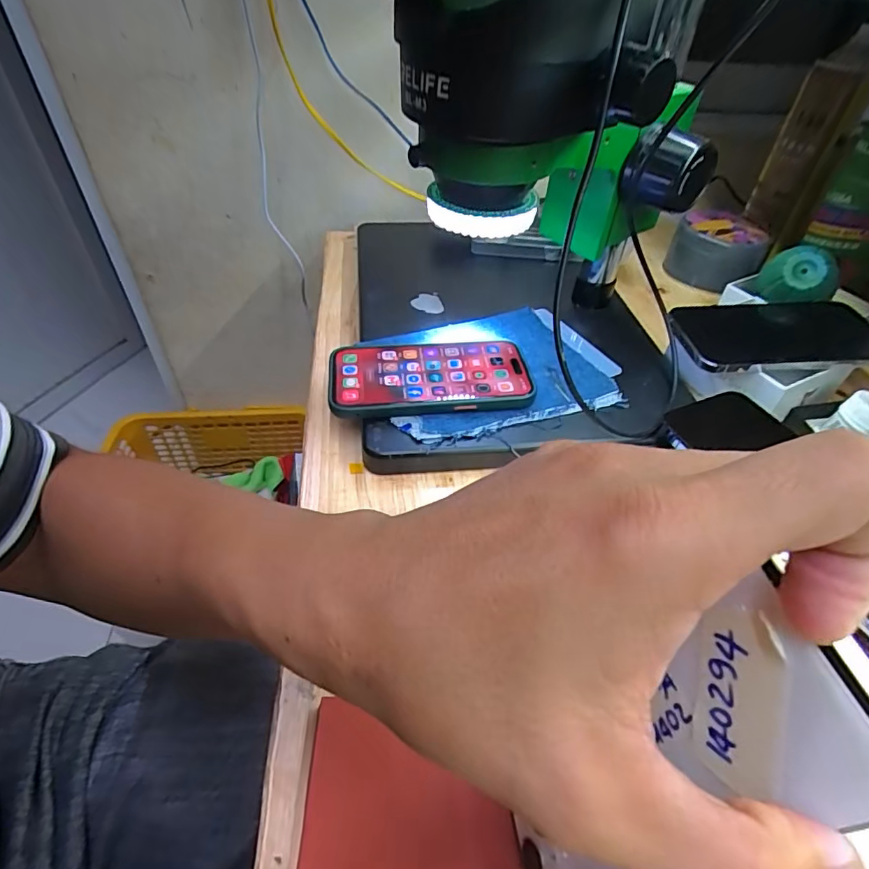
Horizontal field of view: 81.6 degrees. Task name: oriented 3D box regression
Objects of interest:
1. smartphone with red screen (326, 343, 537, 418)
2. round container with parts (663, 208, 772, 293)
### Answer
[{"bbox_3d":[-0.003,-0.043,0.373,0.146,0.007,0.075,-2,50,-3],"label":"smartphone with red screen"},{"bbox_3d":[0.310,-0.202,0.552,0.076,0.063,0.075,1,44,-1],"label":"round container with parts"}]

